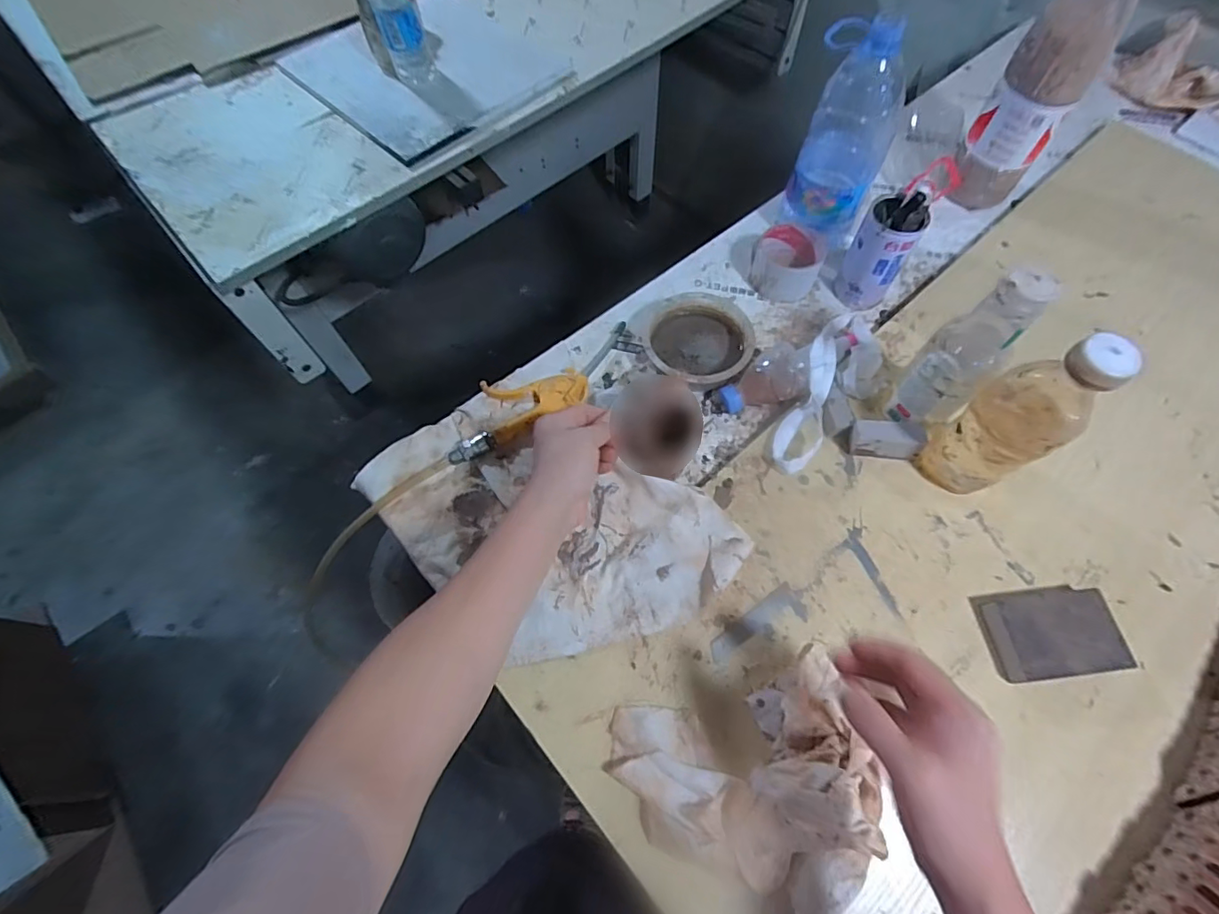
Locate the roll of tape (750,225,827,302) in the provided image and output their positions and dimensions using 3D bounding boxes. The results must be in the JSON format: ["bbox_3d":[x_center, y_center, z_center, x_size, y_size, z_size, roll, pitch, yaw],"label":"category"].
[{"bbox_3d":[0.226,-0.246,0.680,0.083,0.048,0.080,0,63,-1],"label":"roll of tape"}]

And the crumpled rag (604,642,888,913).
[{"bbox_3d":[0.119,0.266,0.420,0.200,0.050,0.171,-15,65,-8],"label":"crumpled rag"}]

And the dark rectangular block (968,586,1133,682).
[{"bbox_3d":[0.393,0.155,0.474,0.103,0.029,0.073,-5,64,-3],"label":"dark rectangular block"}]

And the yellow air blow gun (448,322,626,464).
[{"bbox_3d":[-0.079,-0.083,0.619,0.254,0.023,0.081,-34,69,-17],"label":"yellow air blow gun"}]

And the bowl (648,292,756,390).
[{"bbox_3d":[0.104,-0.135,0.624,0.121,0.034,0.124,-5,64,-3],"label":"bowl"}]

